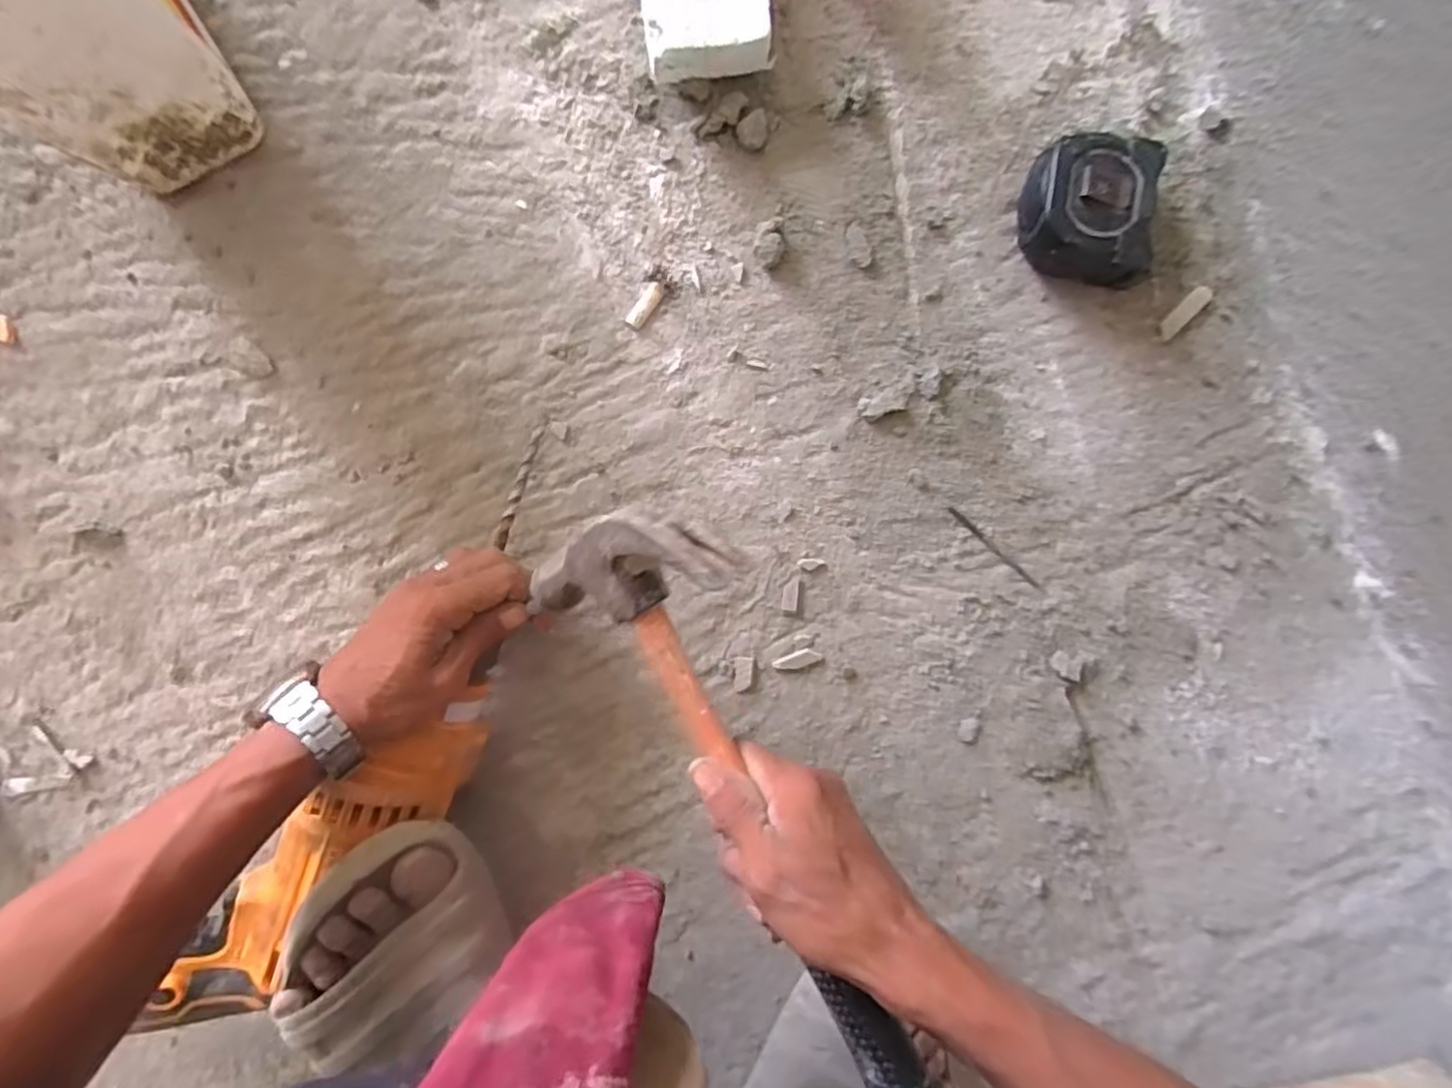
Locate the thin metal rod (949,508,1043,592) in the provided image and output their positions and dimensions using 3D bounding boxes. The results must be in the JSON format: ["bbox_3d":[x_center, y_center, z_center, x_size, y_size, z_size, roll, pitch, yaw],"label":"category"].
[{"bbox_3d":[0.180,0.004,0.459,0.081,0.004,0.005,42,89,-4],"label":"thin metal rod"}]

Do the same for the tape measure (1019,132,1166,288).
[{"bbox_3d":[0.229,-0.214,0.440,0.083,0.048,0.083,0,92,-3],"label":"tape measure"}]

